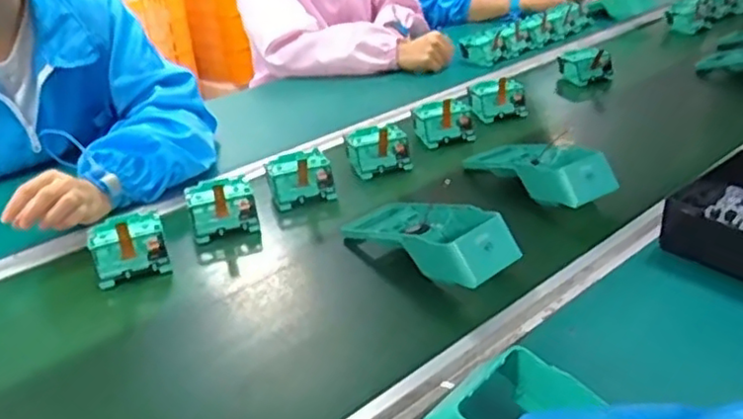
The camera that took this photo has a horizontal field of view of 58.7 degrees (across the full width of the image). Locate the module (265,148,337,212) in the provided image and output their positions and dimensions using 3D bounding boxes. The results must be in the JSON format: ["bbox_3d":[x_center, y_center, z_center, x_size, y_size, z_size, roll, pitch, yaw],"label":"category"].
[{"bbox_3d":[-0.087,-0.043,0.812,0.076,0.045,0.071,-10,29,-8],"label":"module"}]

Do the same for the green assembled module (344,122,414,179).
[{"bbox_3d":[0.010,-0.078,0.863,0.082,0.048,0.057,-7,29,-3],"label":"green assembled module"}]

